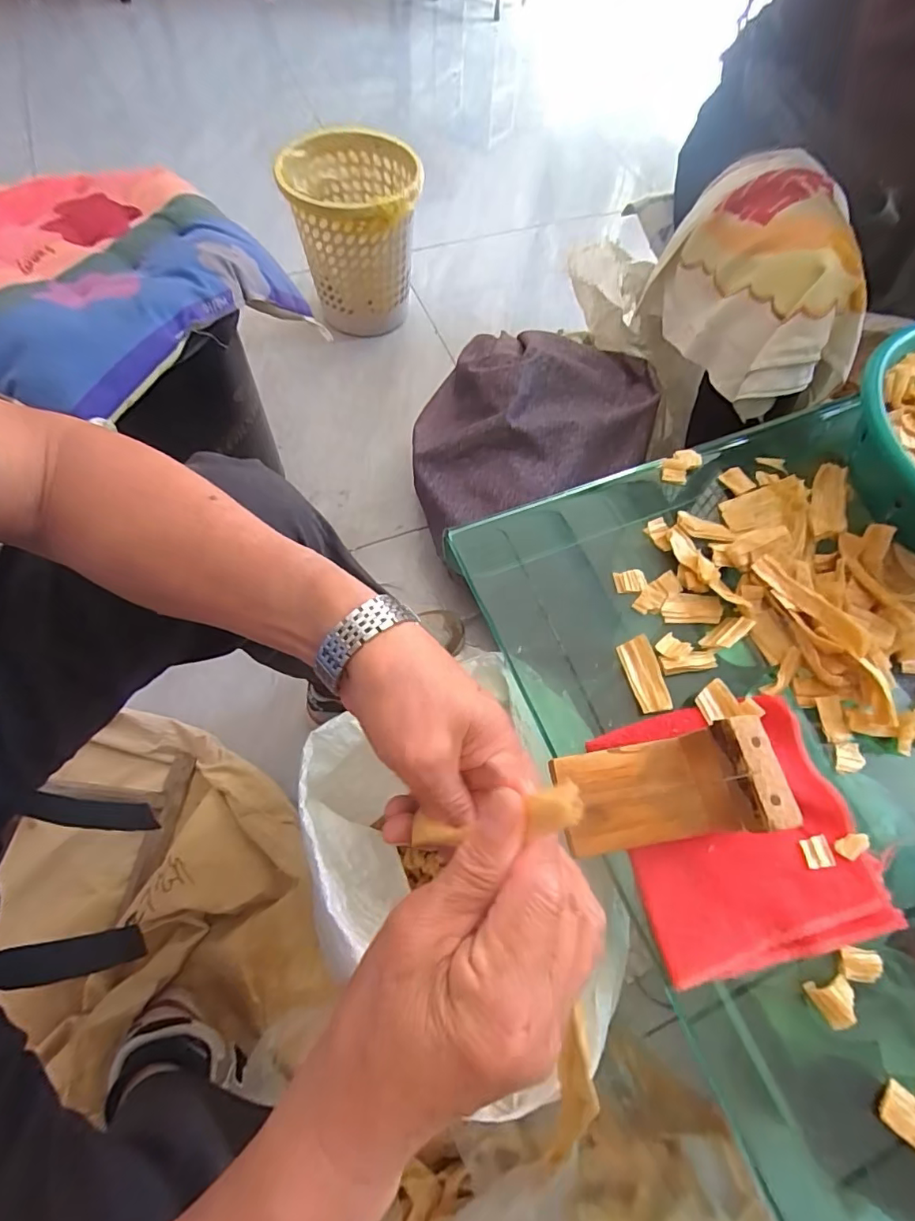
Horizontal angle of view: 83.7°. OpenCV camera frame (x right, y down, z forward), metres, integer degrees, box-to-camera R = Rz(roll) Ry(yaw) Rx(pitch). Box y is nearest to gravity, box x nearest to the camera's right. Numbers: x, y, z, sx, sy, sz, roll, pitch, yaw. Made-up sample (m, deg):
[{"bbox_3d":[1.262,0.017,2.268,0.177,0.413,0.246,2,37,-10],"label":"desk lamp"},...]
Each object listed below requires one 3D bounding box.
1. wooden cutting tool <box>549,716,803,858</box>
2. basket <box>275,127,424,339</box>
[{"bbox_3d":[0.120,0.105,0.304,0.106,0.079,0.065,-7,65,-6],"label":"wooden cutting tool"},{"bbox_3d":[-0.201,-0.739,1.050,0.250,0.275,0.258,-3,65,-4],"label":"basket"}]

